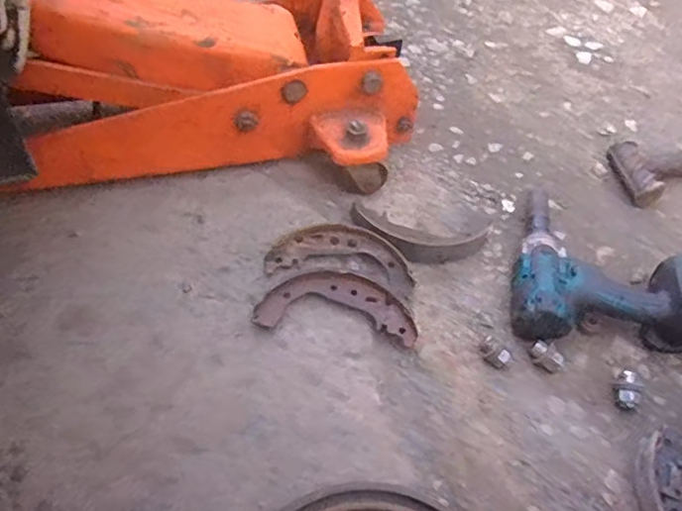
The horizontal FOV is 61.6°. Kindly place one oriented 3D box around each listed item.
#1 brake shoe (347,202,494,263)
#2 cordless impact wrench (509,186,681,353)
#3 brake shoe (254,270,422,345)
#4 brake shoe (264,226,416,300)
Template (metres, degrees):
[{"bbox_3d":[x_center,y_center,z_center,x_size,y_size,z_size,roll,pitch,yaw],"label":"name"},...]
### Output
[{"bbox_3d":[0.098,-0.027,0.686,0.169,0.037,0.078,6,53,0],"label":"brake shoe"},{"bbox_3d":[0.316,0.024,0.643,0.232,0.079,0.210,19,55,11],"label":"cordless impact wrench"},{"bbox_3d":[-0.003,0.056,0.630,0.173,0.027,0.067,5,52,5],"label":"brake shoe"},{"bbox_3d":[0.002,0.003,0.663,0.169,0.029,0.066,10,53,8],"label":"brake shoe"}]

